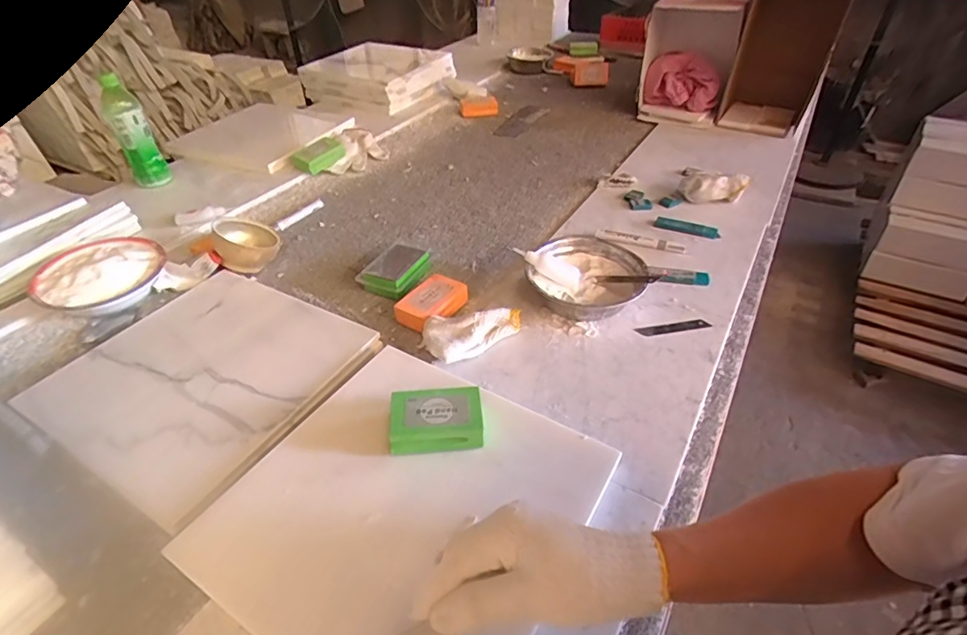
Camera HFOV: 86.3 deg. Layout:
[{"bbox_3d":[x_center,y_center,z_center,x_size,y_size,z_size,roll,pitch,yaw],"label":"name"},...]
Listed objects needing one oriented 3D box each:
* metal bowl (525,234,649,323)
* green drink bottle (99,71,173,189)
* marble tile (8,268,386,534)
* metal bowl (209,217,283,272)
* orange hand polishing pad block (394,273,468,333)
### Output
[{"bbox_3d":[0.143,-0.051,0.722,0.152,0.054,0.153,-1,42,1],"label":"metal bowl"},{"bbox_3d":[-0.657,-0.341,0.972,0.060,0.207,0.056,-31,49,-28],"label":"green drink bottle"},{"bbox_3d":[-0.336,0.064,0.635,0.303,0.022,0.305,21,47,23],"label":"marble tile"},{"bbox_3d":[-0.374,-0.114,0.807,0.093,0.054,0.093,27,22,-17],"label":"metal bowl"},{"bbox_3d":[-0.070,-0.019,0.720,0.063,0.034,0.095,26,49,28],"label":"orange hand polishing pad block"}]

